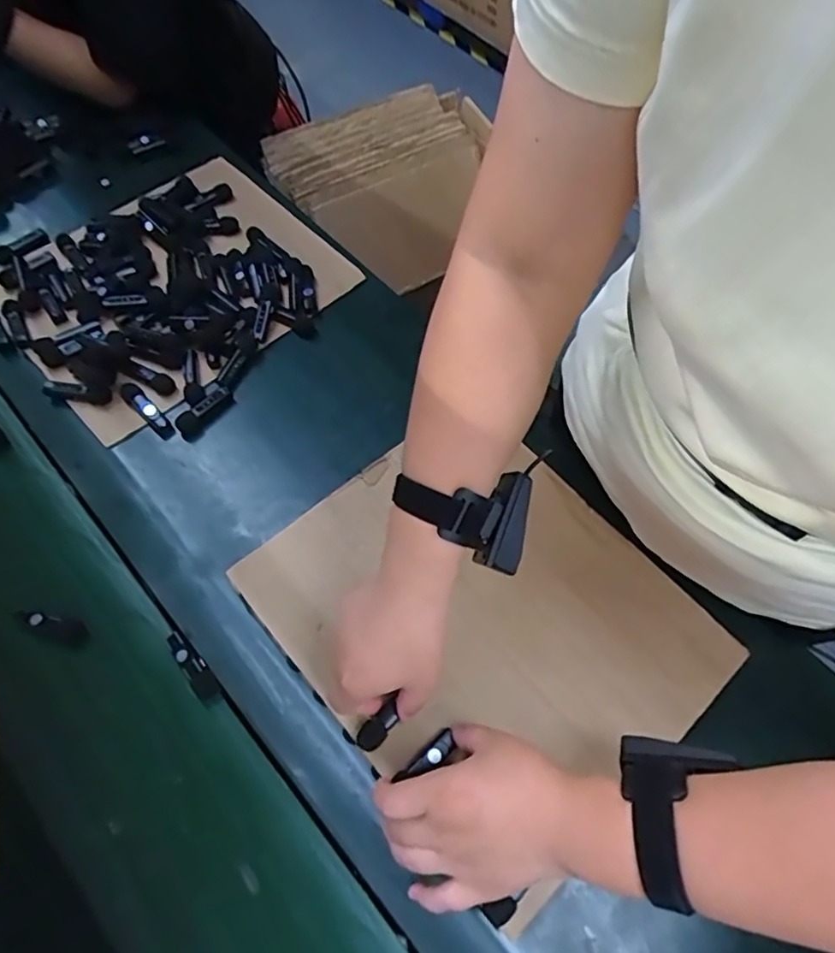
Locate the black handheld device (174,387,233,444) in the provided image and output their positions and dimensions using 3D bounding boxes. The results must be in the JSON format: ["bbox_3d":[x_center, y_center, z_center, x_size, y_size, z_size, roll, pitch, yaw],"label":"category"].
[{"bbox_3d":[-0.221,-0.066,0.615,0.023,0.019,0.066,42,71,15],"label":"black handheld device"}]

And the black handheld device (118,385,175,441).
[{"bbox_3d":[-0.281,-0.071,0.608,0.074,0.018,0.020,42,71,15],"label":"black handheld device"}]

